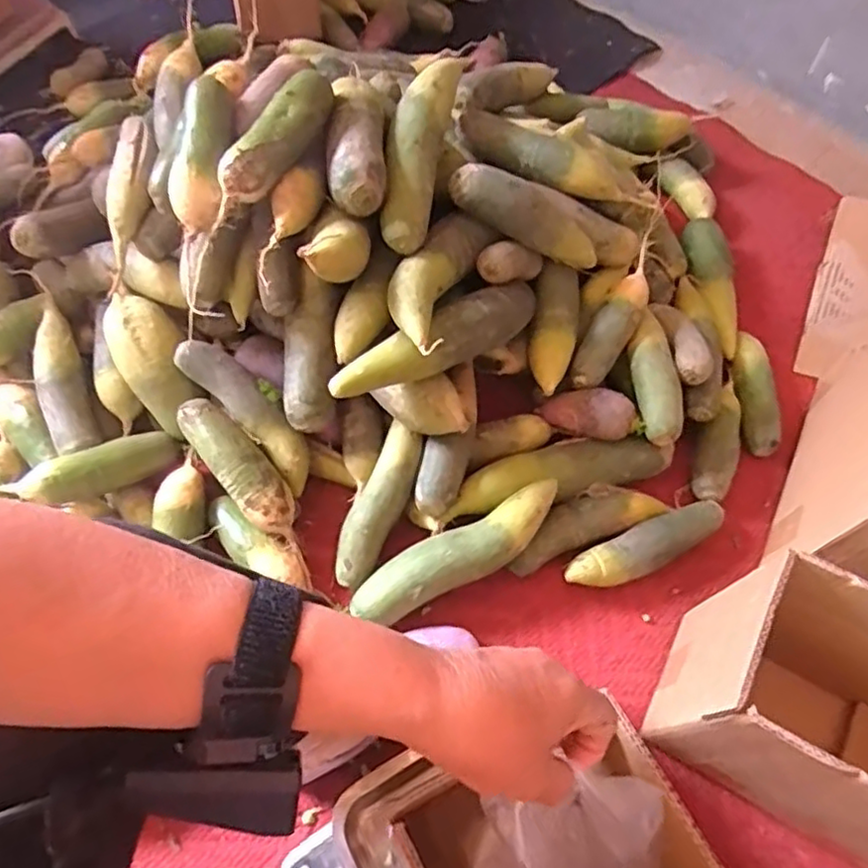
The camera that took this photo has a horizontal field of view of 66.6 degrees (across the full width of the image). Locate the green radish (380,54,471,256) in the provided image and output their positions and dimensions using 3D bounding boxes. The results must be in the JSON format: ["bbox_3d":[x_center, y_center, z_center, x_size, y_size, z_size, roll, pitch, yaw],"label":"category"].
[{"bbox_3d":[-0.019,-0.329,0.749,0.064,0.060,0.271,10,61,4],"label":"green radish"}]

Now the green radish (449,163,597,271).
[{"bbox_3d":[0.117,-0.256,0.776,0.205,0.054,0.060,25,59,-19],"label":"green radish"}]

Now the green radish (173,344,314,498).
[{"bbox_3d":[-0.217,-0.024,0.784,0.055,0.050,0.211,-45,104,-23],"label":"green radish"}]

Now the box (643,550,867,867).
[{"bbox_3d":[0.372,0.272,0.605,0.270,0.259,0.165,27,64,13],"label":"box"}]

